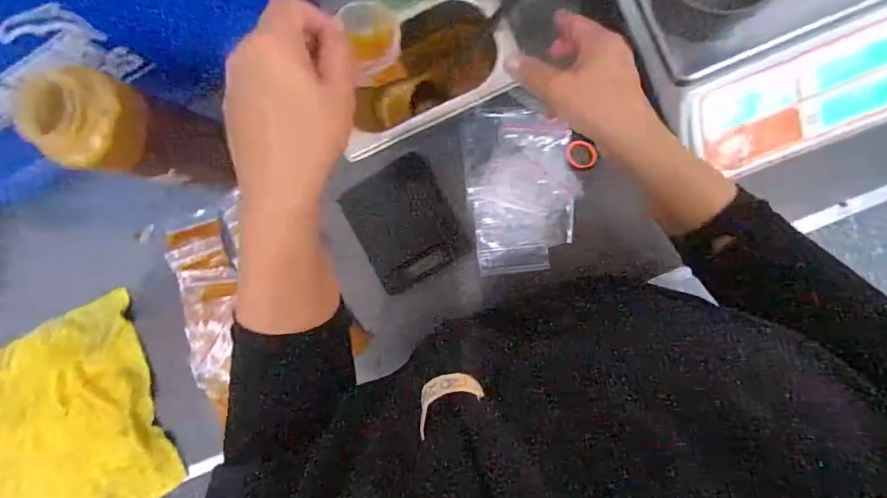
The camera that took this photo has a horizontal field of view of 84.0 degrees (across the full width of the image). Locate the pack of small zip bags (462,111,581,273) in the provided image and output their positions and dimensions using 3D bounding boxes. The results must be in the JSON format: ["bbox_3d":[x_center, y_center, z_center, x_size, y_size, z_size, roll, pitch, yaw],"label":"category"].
[{"bbox_3d":[0.082,-0.065,0.521,0.112,0.010,0.171,-10,88,9],"label":"pack of small zip bags"}]

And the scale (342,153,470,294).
[{"bbox_3d":[-0.042,-0.028,0.534,0.105,0.021,0.125,-28,85,8],"label":"scale"}]

